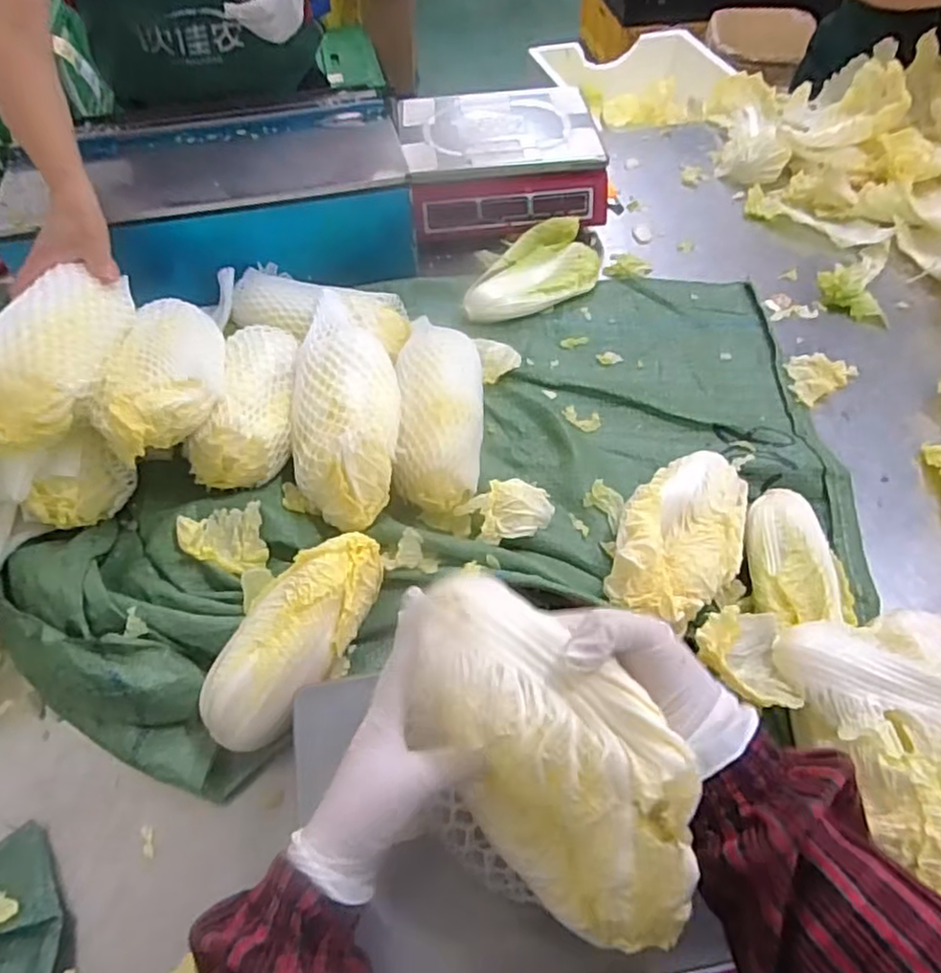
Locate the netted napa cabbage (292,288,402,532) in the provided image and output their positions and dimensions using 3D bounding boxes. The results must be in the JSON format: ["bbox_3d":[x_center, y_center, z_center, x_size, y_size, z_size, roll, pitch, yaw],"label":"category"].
[{"bbox_3d":[-0.134,-0.088,0.708,0.117,0.079,0.278,-2,54,-1],"label":"netted napa cabbage"}]

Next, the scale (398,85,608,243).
[{"bbox_3d":[0.046,-0.493,1.034,0.284,0.120,0.284,-7,54,-4],"label":"scale"}]

